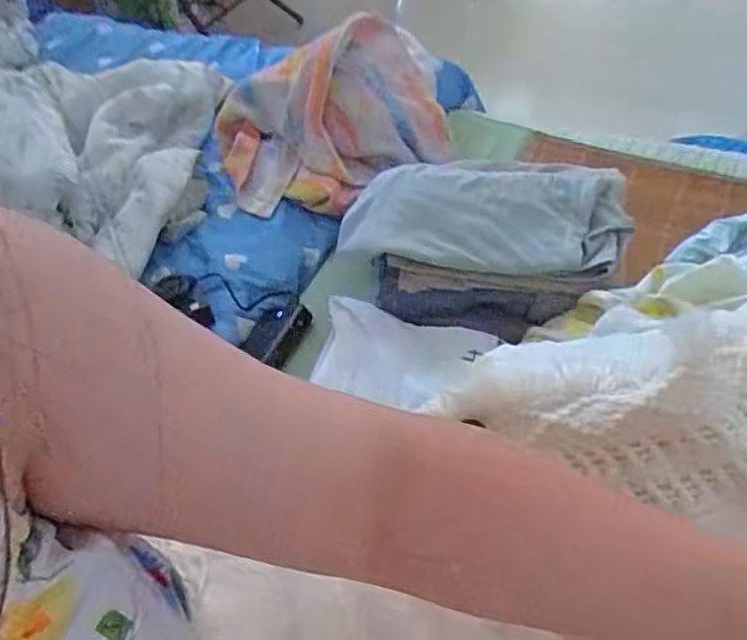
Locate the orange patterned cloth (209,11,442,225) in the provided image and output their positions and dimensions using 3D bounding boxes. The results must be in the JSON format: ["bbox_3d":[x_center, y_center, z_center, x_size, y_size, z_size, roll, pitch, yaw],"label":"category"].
[{"bbox_3d":[-0.063,-0.288,0.959,0.317,0.181,0.249,-10,47,-4],"label":"orange patterned cloth"}]

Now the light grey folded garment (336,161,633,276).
[{"bbox_3d":[0.120,-0.123,0.763,0.305,0.043,0.156,8,48,12],"label":"light grey folded garment"}]

